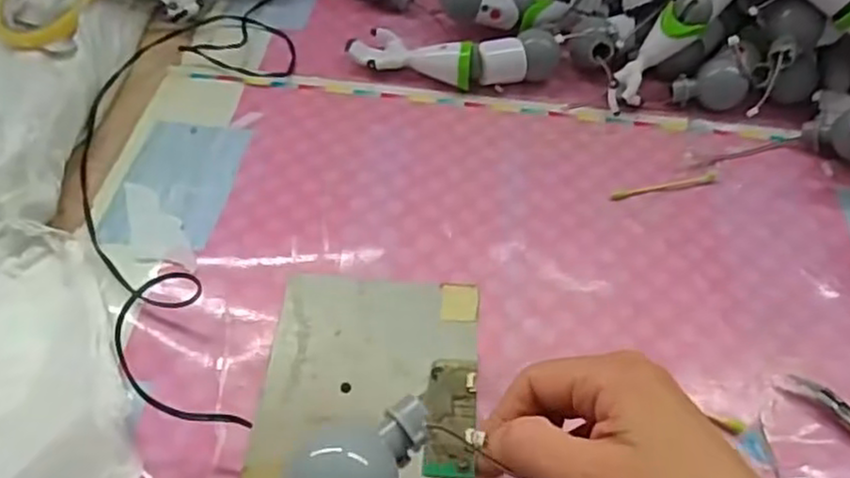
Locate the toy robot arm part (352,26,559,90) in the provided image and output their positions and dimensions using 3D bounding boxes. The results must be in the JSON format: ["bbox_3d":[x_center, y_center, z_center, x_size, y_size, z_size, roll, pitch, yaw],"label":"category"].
[{"bbox_3d":[0.020,-0.130,0.506,0.148,0.029,0.042,5,51,3],"label":"toy robot arm part"}]

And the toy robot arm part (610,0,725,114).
[{"bbox_3d":[0.177,-0.147,0.487,0.138,0.026,0.031,-48,62,11],"label":"toy robot arm part"}]

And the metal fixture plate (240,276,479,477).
[{"bbox_3d":[-0.024,0.066,0.298,0.090,0.010,0.118,4,51,2],"label":"metal fixture plate"}]

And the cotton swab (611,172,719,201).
[{"bbox_3d":[0.154,-0.034,0.452,0.077,0.004,0.007,-12,52,-11],"label":"cotton swab"}]

